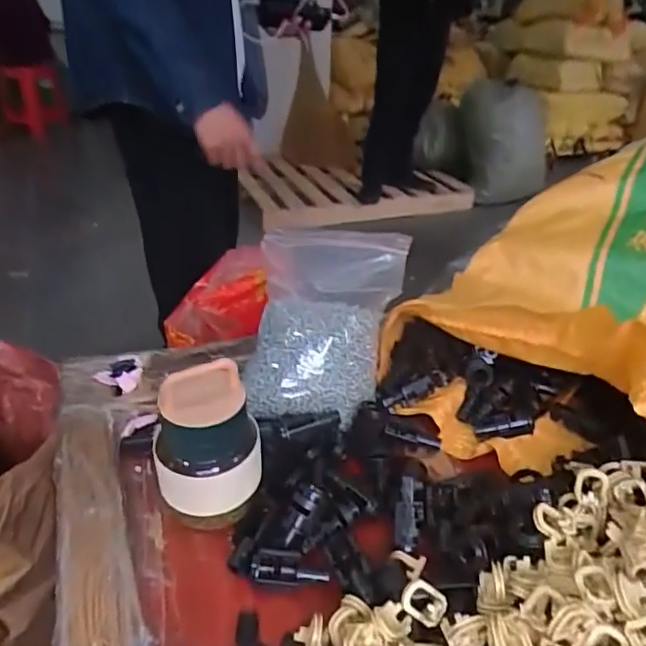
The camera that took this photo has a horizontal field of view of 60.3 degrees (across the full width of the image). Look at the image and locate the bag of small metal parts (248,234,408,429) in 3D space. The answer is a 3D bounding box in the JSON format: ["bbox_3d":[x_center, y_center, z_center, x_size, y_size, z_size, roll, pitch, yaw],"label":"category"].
[{"bbox_3d":[0.008,-0.014,0.521,0.141,0.072,0.204,11,60,-4],"label":"bag of small metal parts"}]

